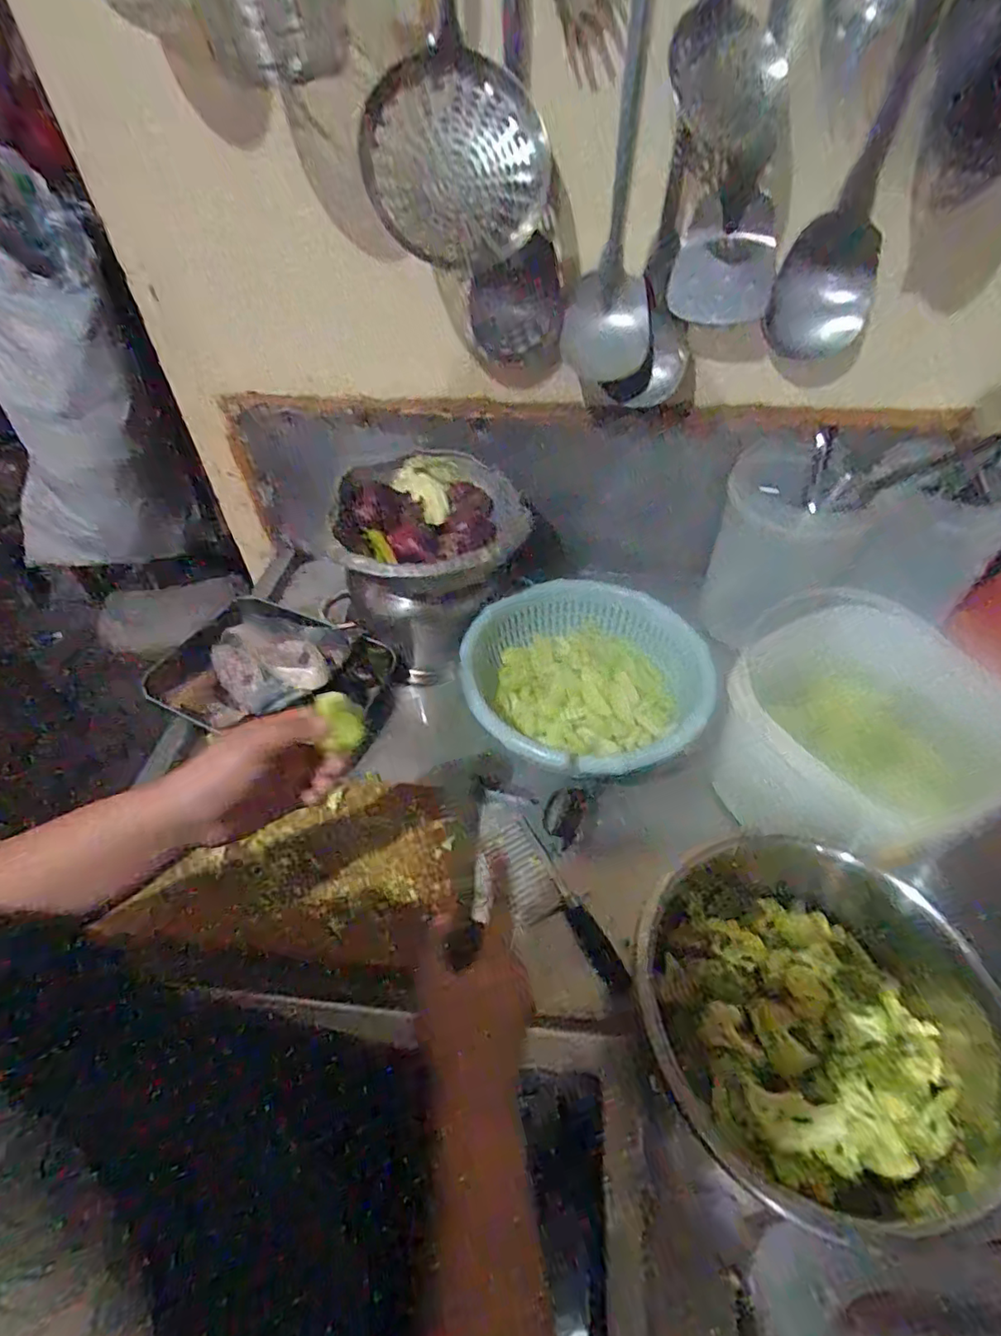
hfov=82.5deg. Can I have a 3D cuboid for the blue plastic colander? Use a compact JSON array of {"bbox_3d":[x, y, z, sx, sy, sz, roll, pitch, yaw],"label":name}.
[{"bbox_3d":[0.091,0.014,0.660,0.249,0.081,0.272,-7,48,-5],"label":"blue plastic colander"}]

